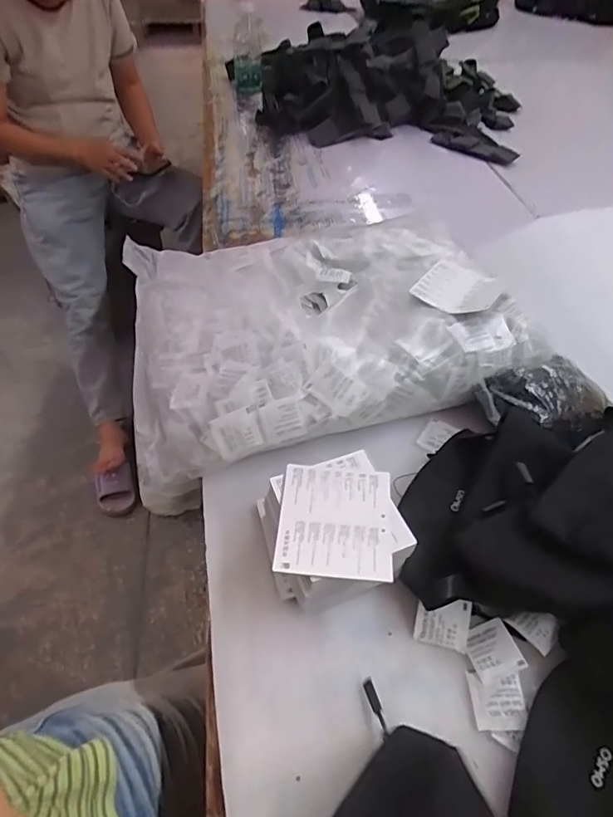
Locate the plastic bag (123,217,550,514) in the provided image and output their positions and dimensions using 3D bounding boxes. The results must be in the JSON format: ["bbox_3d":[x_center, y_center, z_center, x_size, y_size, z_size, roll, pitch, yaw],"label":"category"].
[{"bbox_3d":[0.009,-0.103,0.615,0.436,0.094,0.344,-11,48,-12],"label":"plastic bag"}]

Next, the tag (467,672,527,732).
[{"bbox_3d":[0.144,0.219,0.379,0.037,0.004,0.038,2,47,0],"label":"tag"}]

